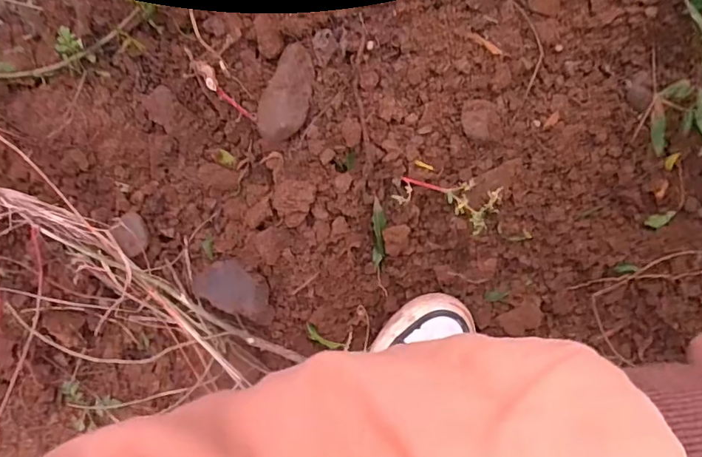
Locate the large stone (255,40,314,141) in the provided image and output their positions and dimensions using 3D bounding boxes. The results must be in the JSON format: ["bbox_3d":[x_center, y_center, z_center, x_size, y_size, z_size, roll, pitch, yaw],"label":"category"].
[{"bbox_3d":[-0.046,-0.100,0.398,0.034,0.015,0.070,26,91,-4],"label":"large stone"}]

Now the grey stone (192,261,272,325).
[{"bbox_3d":[-0.085,0.046,0.404,0.064,0.027,0.035,25,91,-4],"label":"grey stone"}]

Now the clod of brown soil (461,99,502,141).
[{"bbox_3d":[0.102,-0.083,0.411,0.032,0.012,0.029,8,93,-4],"label":"clod of brown soil"}]

